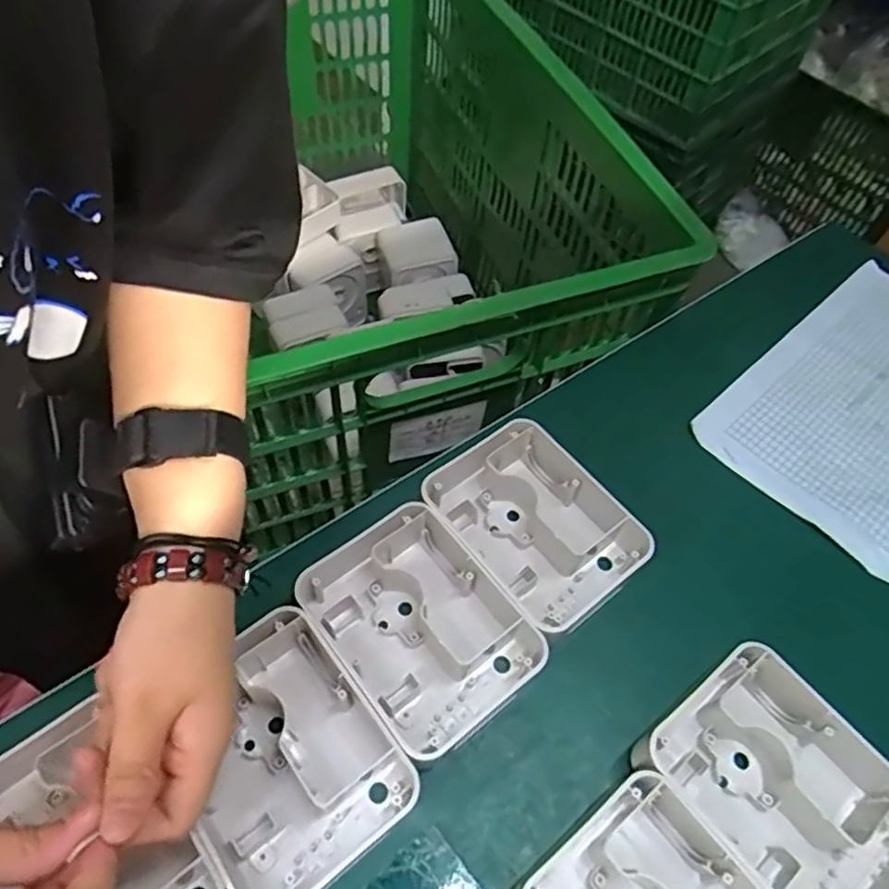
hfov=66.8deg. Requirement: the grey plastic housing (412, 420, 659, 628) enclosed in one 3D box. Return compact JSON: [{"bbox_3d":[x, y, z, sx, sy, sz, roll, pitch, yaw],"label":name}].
[{"bbox_3d":[0.055,0.052,0.441,0.100,0.042,0.134,-35,65,-24],"label":"grey plastic housing"}]

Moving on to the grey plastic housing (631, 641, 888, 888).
[{"bbox_3d":[0.179,0.187,0.358,0.098,0.043,0.131,-33,65,-24],"label":"grey plastic housing"}]

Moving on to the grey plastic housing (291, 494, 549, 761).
[{"bbox_3d":[-0.016,0.107,0.405,0.102,0.043,0.133,-33,64,-23],"label":"grey plastic housing"}]

